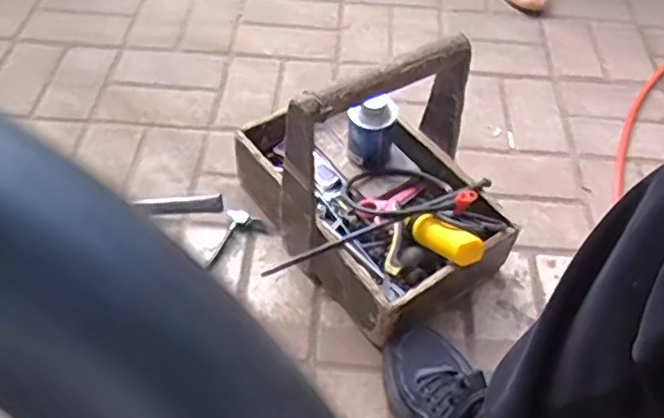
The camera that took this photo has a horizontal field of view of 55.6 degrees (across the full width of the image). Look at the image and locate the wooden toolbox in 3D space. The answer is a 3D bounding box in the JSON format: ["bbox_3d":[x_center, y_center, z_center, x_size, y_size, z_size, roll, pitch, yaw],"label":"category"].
[{"bbox_3d":[0.054,-0.065,0.809,0.246,0.280,0.355,-25,57,-21],"label":"wooden toolbox"}]

